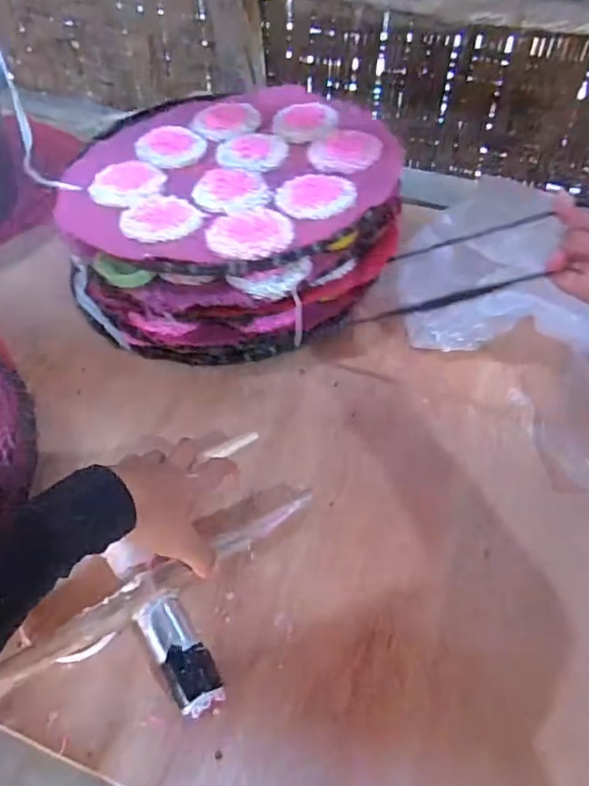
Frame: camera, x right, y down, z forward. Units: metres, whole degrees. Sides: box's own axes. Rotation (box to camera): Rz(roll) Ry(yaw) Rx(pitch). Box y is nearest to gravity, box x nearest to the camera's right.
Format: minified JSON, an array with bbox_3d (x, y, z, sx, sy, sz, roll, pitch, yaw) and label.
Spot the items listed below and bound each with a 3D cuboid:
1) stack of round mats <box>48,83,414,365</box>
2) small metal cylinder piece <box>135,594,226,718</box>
[{"bbox_3d":[-0.057,-0.202,0.655,0.327,0.143,0.366,27,58,19],"label":"stack of round mats"},{"bbox_3d":[-0.085,0.197,0.418,0.034,0.027,0.089,-29,75,-19],"label":"small metal cylinder piece"}]

